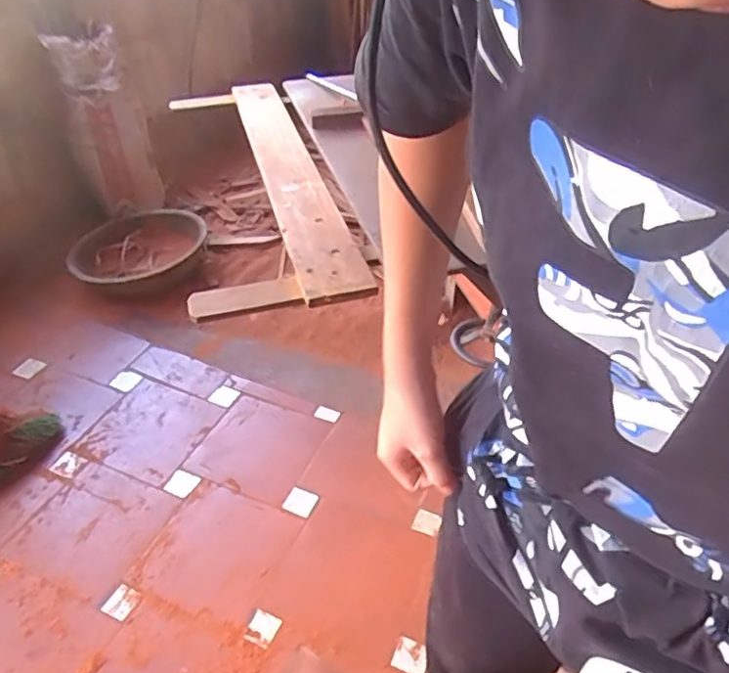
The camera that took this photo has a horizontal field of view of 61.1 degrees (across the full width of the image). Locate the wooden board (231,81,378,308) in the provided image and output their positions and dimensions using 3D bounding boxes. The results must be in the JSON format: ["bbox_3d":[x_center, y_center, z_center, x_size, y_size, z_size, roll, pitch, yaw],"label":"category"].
[{"bbox_3d":[-0.156,-0.338,1.168,0.102,0.027,0.929,-14,40,-9],"label":"wooden board"}]

